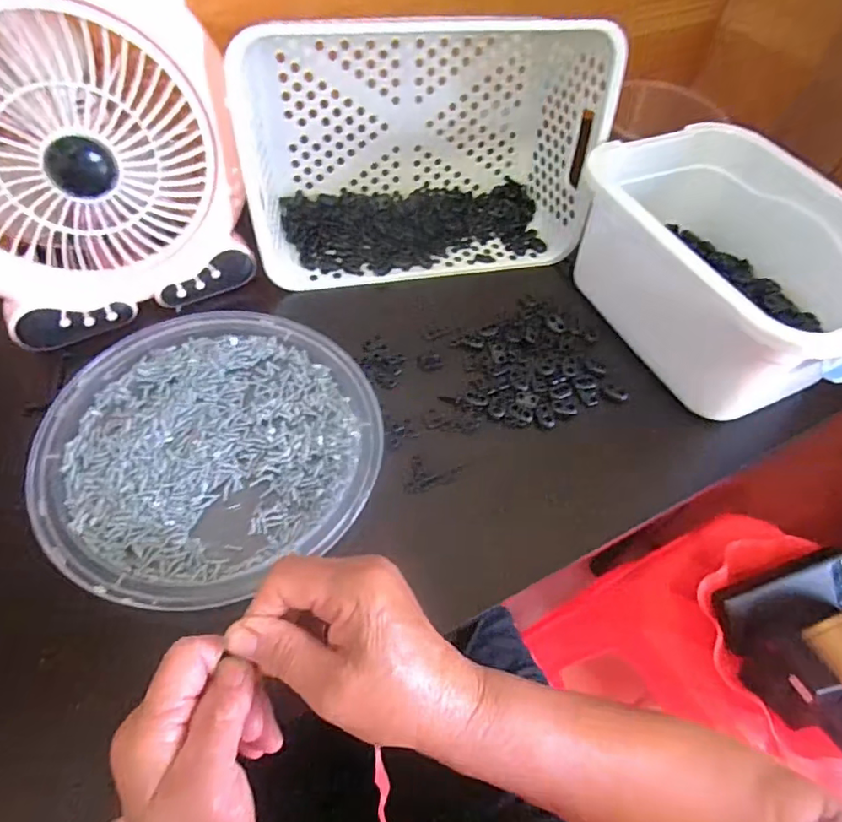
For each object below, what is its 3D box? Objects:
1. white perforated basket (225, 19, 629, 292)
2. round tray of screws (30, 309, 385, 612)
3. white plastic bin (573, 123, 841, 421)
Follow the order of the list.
[{"bbox_3d":[0.000,-0.242,0.502,0.311,0.168,0.149,-7,57,-9],"label":"white perforated basket"},{"bbox_3d":[-0.155,0.016,0.405,0.232,0.018,0.239,2,56,-3],"label":"round tray of screws"},{"bbox_3d":[0.253,-0.129,0.472,0.181,0.123,0.271,-20,60,-17],"label":"white plastic bin"}]

